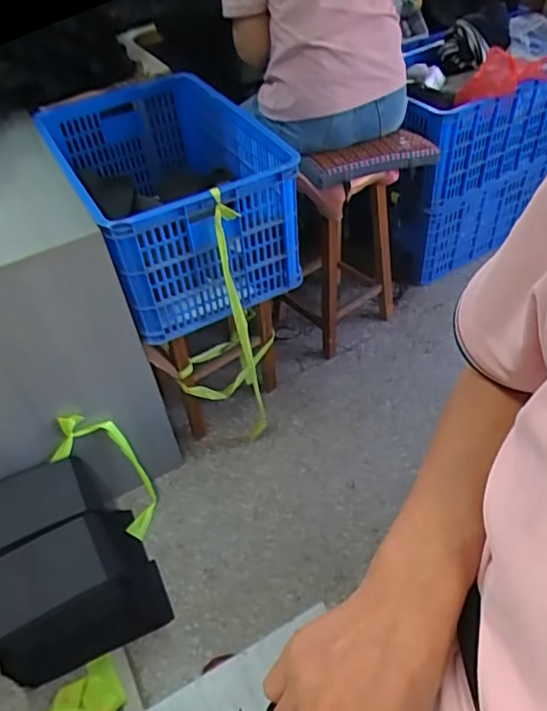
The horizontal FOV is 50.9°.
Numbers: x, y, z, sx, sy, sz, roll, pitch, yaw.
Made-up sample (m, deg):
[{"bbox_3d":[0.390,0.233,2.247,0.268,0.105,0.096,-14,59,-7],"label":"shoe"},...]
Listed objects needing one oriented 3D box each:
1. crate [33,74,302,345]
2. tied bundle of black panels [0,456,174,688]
[{"bbox_3d":[-0.273,-0.406,1.380,0.403,0.310,0.709,-25,48,-17],"label":"crate"},{"bbox_3d":[-0.449,0.429,1.236,0.308,0.293,0.351,-23,48,-16],"label":"tied bundle of black panels"}]

